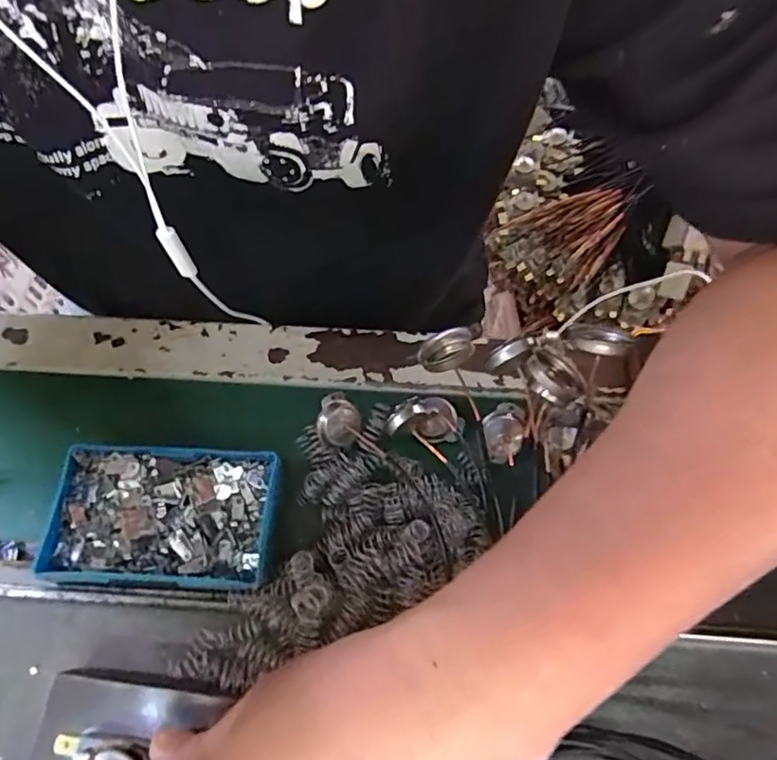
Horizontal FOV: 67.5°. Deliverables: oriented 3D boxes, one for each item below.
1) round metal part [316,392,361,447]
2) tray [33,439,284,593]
[{"bbox_3d":[-0.029,0.023,0.332,0.024,0.018,0.027,-17,68,-6],"label":"round metal part"},{"bbox_3d":[-0.118,0.072,0.311,0.114,0.024,0.069,3,67,2],"label":"tray"}]

